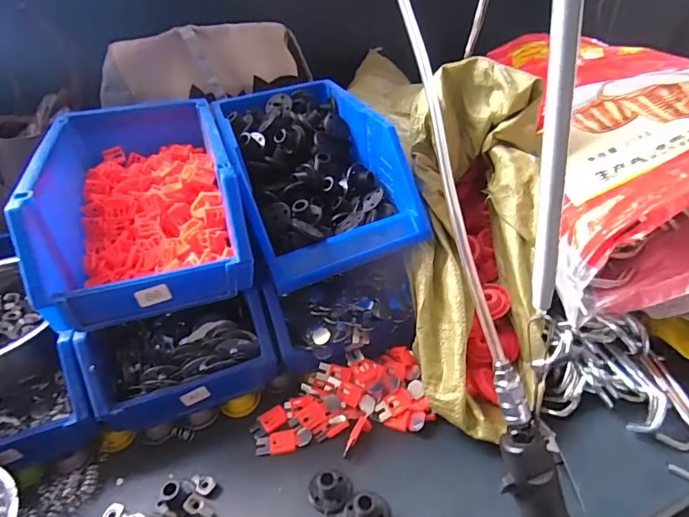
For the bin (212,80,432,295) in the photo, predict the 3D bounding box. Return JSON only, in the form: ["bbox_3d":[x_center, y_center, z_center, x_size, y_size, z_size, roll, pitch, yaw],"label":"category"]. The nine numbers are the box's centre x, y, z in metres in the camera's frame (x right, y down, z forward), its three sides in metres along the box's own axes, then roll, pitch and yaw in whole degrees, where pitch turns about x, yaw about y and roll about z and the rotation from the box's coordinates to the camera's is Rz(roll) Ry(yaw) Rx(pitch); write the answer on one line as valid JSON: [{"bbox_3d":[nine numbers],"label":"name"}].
[{"bbox_3d":[-0.052,-0.127,0.599,0.195,0.127,0.330,-16,36,-15],"label":"bin"}]

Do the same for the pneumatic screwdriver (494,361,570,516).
[{"bbox_3d":[0.162,0.217,0.357,0.048,0.277,0.033,-19,7,-19],"label":"pneumatic screwdriver"}]

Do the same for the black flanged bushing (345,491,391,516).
[{"bbox_3d":[0.023,0.249,0.428,0.044,0.028,0.043,-4,35,3],"label":"black flanged bushing"}]

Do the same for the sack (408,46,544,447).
[{"bbox_3d":[0.160,-0.020,0.557,0.172,0.160,0.450,6,73,16],"label":"sack"}]

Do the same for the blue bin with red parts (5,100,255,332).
[{"bbox_3d":[-0.255,-0.097,0.565,0.201,0.122,0.403,-15,36,-14],"label":"blue bin with red parts"}]

